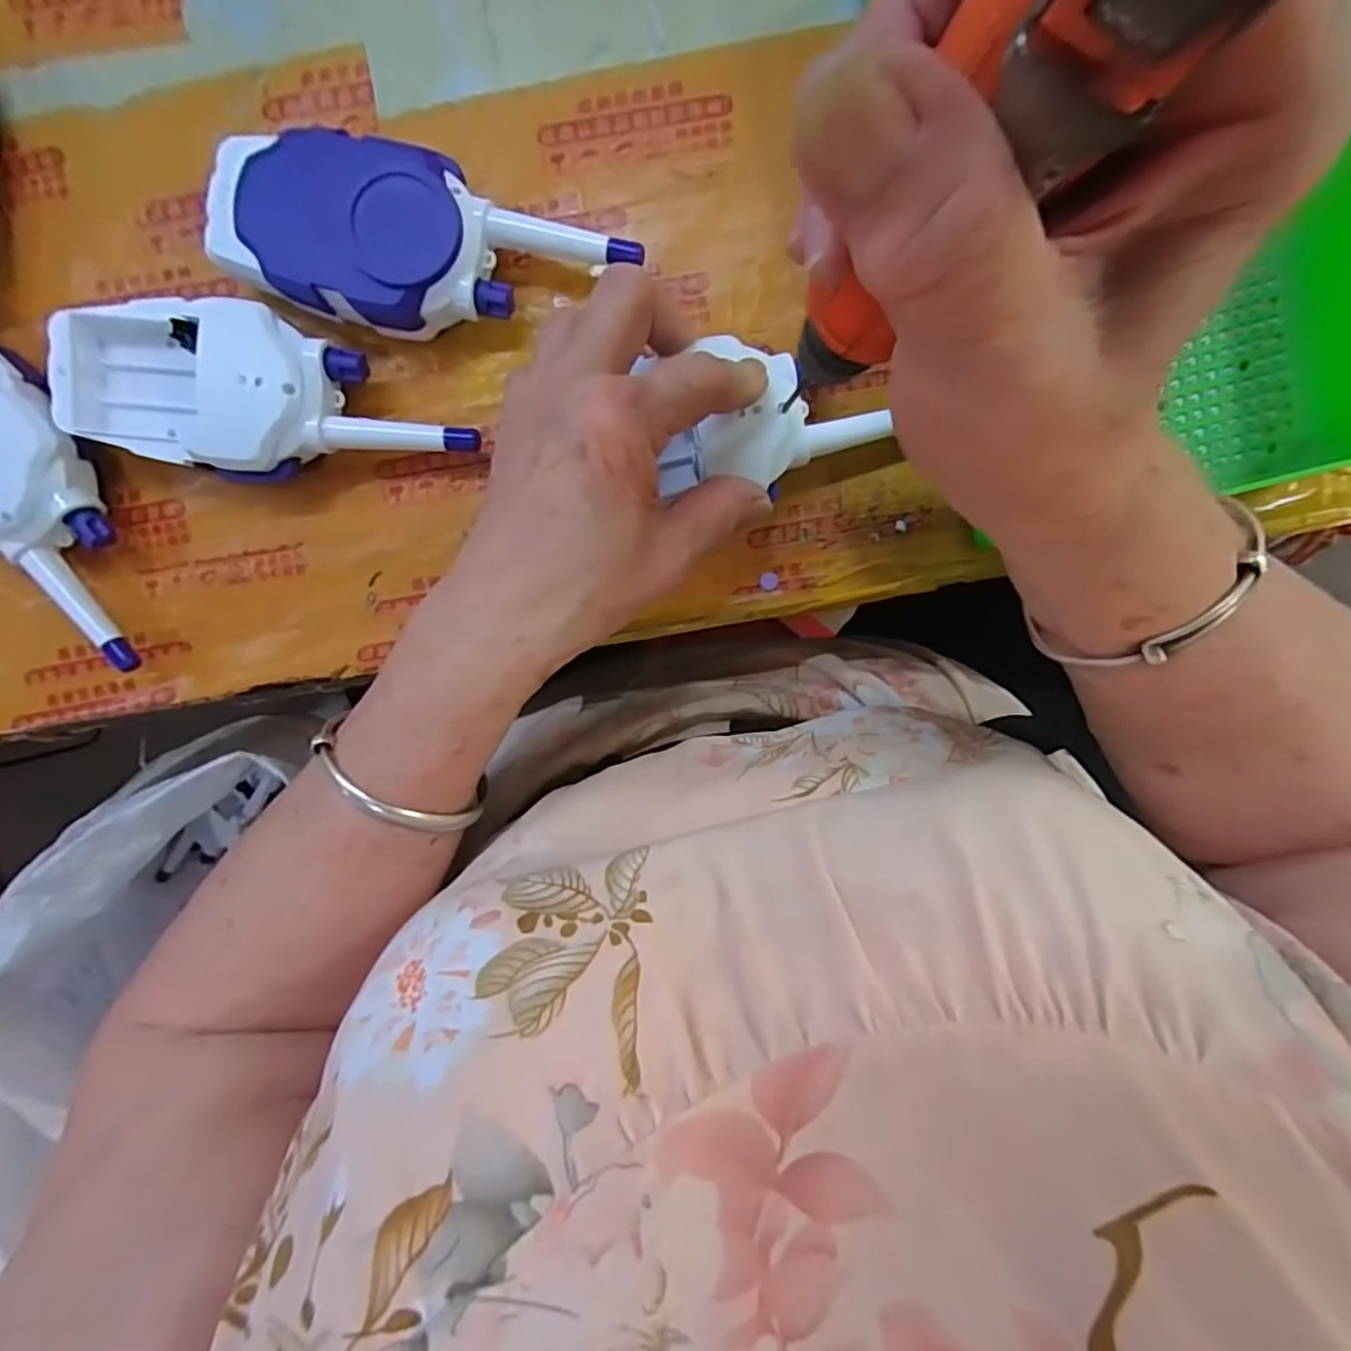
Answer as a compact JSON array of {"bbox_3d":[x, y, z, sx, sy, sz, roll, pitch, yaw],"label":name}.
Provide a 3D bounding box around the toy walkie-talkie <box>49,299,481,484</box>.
[{"bbox_3d":[-0.168,-0.115,0.275,0.160,0.036,0.064,2,98,2],"label":"toy walkie-talkie"}]

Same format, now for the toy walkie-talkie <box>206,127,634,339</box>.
[{"bbox_3d":[-0.104,-0.169,0.266,0.152,0.036,0.067,12,99,1],"label":"toy walkie-talkie"}]

